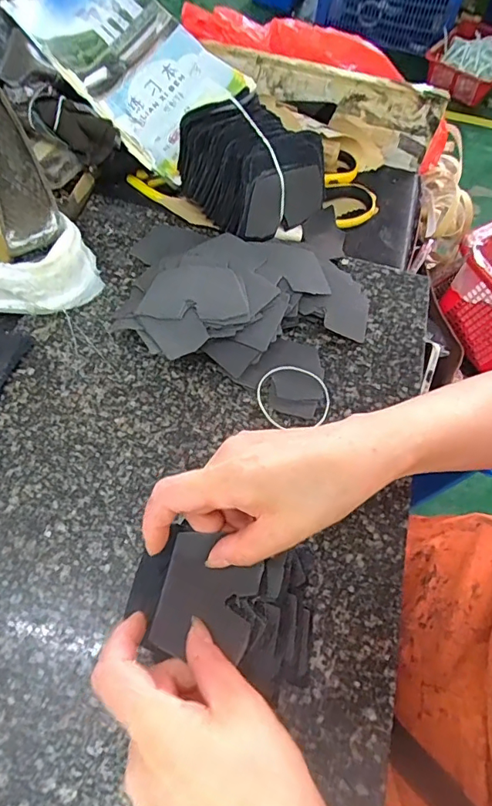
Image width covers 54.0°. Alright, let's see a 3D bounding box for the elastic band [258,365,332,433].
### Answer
[{"bbox_3d":[0.039,-0.006,0.390,0.060,0.006,0.053,13,63,5],"label":"elastic band"}]

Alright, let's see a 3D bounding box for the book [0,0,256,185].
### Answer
[{"bbox_3d":[-0.112,-0.340,0.475,0.201,0.030,0.138,38,78,-10],"label":"book"}]

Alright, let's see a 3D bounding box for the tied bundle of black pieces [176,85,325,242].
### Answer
[{"bbox_3d":[0.004,-0.221,0.442,0.095,0.076,0.108,-32,68,-17],"label":"tied bundle of black pieces"}]

